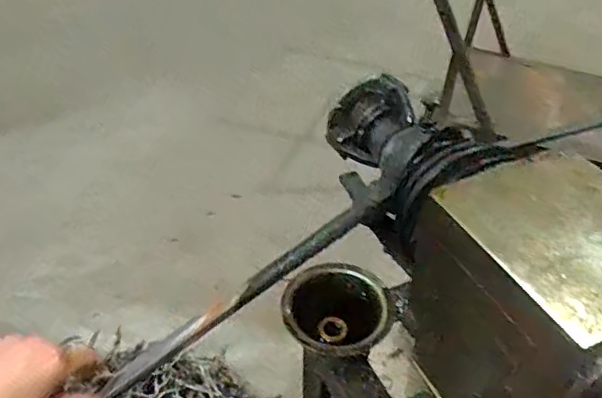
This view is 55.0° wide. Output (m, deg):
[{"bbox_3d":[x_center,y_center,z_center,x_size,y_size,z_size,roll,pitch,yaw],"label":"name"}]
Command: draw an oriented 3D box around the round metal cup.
[{"bbox_3d":[0.045,0.139,0.713,0.132,0.057,0.109,3,41,3],"label":"round metal cup"}]

